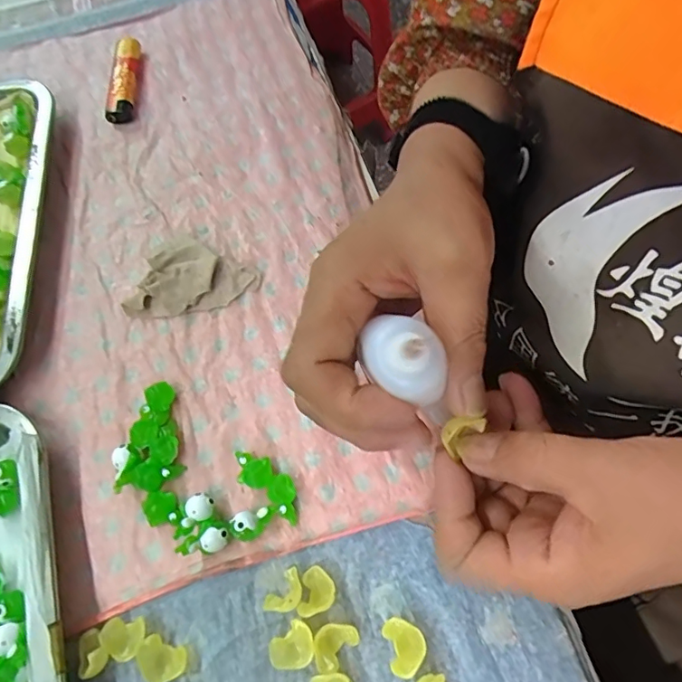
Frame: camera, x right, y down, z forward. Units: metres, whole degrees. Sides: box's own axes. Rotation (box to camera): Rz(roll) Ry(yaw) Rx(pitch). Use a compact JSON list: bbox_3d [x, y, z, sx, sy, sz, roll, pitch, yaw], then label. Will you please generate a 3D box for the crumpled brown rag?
[{"bbox_3d":[-0.095,-0.034,0.329,0.066,0.017,0.062,26,70,14],"label":"crumpled brown rag"}]

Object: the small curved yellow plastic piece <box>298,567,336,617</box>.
[{"bbox_3d":[-0.012,0.124,0.256,0.017,0.013,0.022,4,66,5],"label":"small curved yellow plastic piece"}]

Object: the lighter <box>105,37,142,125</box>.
[{"bbox_3d":[-0.163,-0.196,0.389,0.021,0.018,0.075,-2,67,1],"label":"lighter"}]

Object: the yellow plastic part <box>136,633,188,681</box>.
[{"bbox_3d":[-0.086,0.155,0.250,0.023,0.011,0.018,19,69,12],"label":"yellow plastic part"}]

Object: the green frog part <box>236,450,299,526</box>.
[{"bbox_3d":[-0.040,0.076,0.280,0.047,0.014,0.018,32,72,16],"label":"green frog part"}]

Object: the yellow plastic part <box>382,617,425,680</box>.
[{"bbox_3d":[0.030,0.144,0.245,0.018,0.010,0.024,-14,66,-3],"label":"yellow plastic part"}]

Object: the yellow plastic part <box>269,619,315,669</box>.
[{"bbox_3d":[-0.023,0.146,0.247,0.022,0.012,0.019,-27,67,-8],"label":"yellow plastic part"}]

